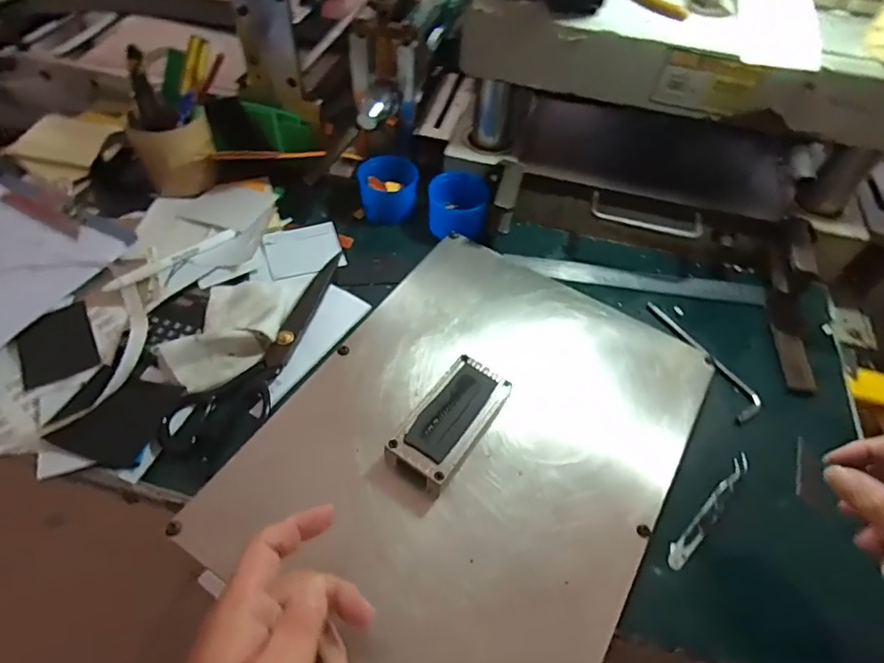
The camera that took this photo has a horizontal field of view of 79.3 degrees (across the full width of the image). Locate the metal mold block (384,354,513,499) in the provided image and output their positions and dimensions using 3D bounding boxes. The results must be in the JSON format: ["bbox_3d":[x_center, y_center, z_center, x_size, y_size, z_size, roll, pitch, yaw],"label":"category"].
[{"bbox_3d":[0.008,0.069,0.421,0.052,0.021,0.108,30,56,18],"label":"metal mold block"}]

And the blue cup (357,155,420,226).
[{"bbox_3d":[-0.062,-0.163,0.615,0.070,0.050,0.061,0,52,-5],"label":"blue cup"}]

